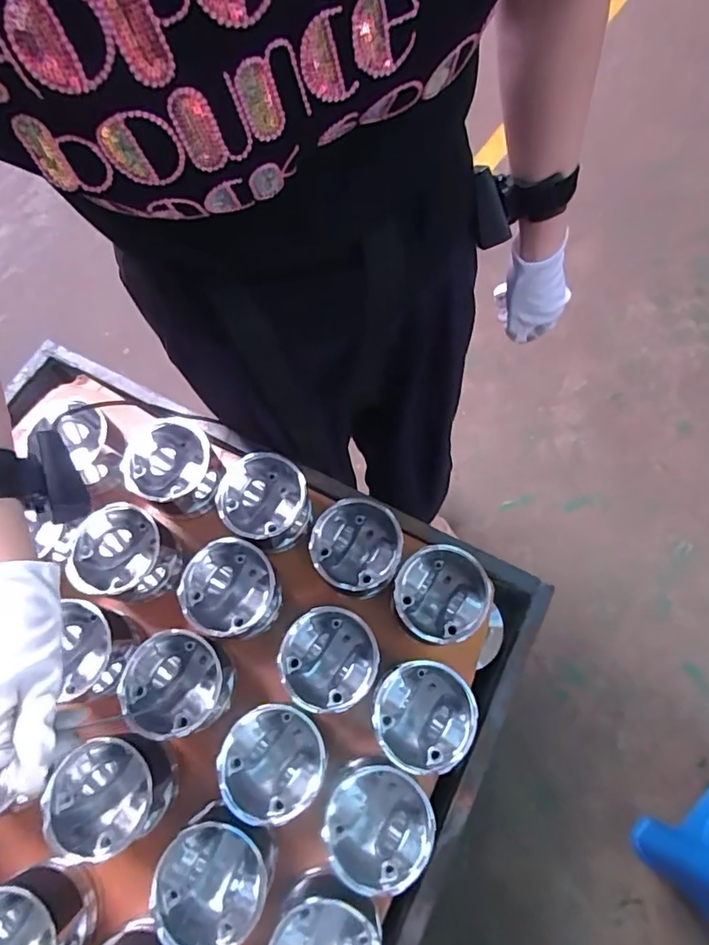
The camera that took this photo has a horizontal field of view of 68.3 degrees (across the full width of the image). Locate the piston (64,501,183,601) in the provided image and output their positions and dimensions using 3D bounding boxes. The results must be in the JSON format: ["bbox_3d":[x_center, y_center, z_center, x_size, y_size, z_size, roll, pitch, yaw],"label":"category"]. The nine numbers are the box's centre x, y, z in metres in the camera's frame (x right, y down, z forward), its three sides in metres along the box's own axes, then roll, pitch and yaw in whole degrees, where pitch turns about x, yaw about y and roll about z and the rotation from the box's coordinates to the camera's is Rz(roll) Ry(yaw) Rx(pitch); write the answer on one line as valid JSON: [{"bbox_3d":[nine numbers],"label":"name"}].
[{"bbox_3d":[-0.251,0.095,0.573,0.097,0.074,0.093,0,70,1],"label":"piston"}]

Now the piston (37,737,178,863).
[{"bbox_3d":[-0.223,0.295,0.483,0.094,0.061,0.090,0,70,1],"label":"piston"}]

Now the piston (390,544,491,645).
[{"bbox_3d":[0.090,0.132,0.556,0.095,0.071,0.093,0,70,1],"label":"piston"}]

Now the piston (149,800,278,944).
[{"bbox_3d":[-0.118,0.360,0.468,0.092,0.089,0.086,0,70,1],"label":"piston"}]

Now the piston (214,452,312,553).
[{"bbox_3d":[-0.099,0.033,0.592,0.101,0.072,0.111,0,70,1],"label":"piston"}]

